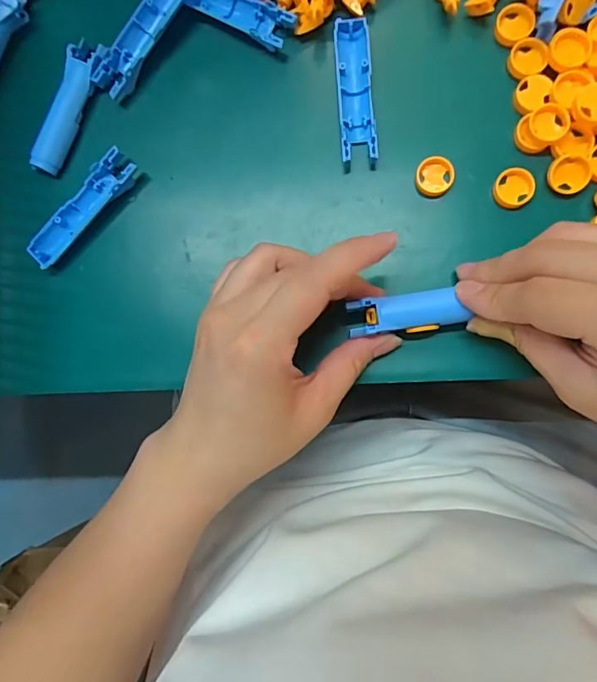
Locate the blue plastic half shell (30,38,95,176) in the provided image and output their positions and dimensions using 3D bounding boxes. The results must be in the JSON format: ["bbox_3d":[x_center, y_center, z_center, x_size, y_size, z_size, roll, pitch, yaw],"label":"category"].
[{"bbox_3d":[-0.133,-0.133,0.272,0.015,0.013,0.075,21,90,7],"label":"blue plastic half shell"}]

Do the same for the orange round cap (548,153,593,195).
[{"bbox_3d":[0.140,-0.086,0.244,0.019,0.006,0.018,0,87,6],"label":"orange round cap"}]

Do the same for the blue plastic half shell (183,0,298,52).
[{"bbox_3d":[-0.032,-0.184,0.264,0.062,0.011,0.018,29,90,7],"label":"blue plastic half shell"}]

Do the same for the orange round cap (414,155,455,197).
[{"bbox_3d":[0.073,-0.088,0.255,0.020,0.005,0.020,-1,87,6],"label":"orange round cap"}]

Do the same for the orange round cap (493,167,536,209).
[{"bbox_3d":[0.114,-0.080,0.249,0.020,0.005,0.020,0,87,6],"label":"orange round cap"}]

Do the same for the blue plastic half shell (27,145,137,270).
[{"bbox_3d":[-0.124,-0.075,0.272,0.019,0.011,0.077,44,92,7],"label":"blue plastic half shell"}]

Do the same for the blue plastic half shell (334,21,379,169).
[{"bbox_3d":[0.032,-0.135,0.262,0.019,0.017,0.076,-4,87,6],"label":"blue plastic half shell"}]

